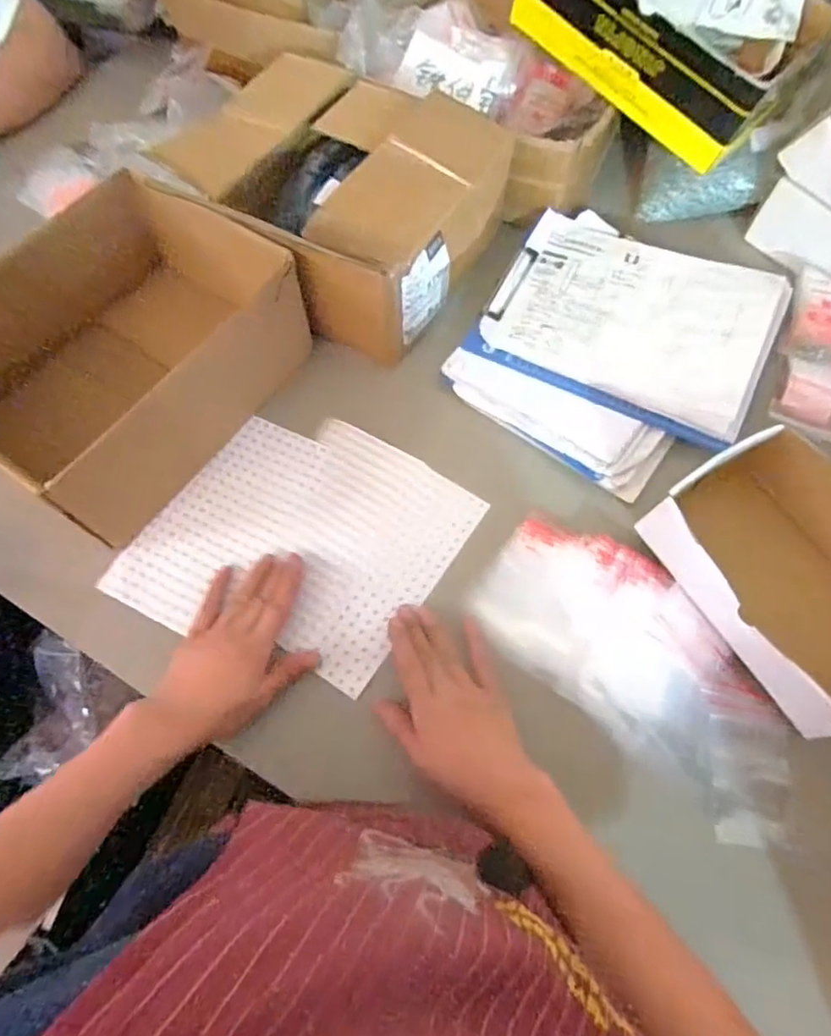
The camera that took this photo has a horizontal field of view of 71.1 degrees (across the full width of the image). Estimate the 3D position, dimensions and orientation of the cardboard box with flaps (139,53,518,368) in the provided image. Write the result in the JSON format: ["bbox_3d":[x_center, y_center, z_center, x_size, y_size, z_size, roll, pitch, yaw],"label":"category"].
[{"bbox_3d":[-0.090,-0.371,0.657,0.334,0.115,0.291,33,70,13],"label":"cardboard box with flaps"}]

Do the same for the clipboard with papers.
[{"bbox_3d":[0.239,-0.225,0.651,0.298,0.029,0.236,25,73,16],"label":"clipboard with papers"}]

